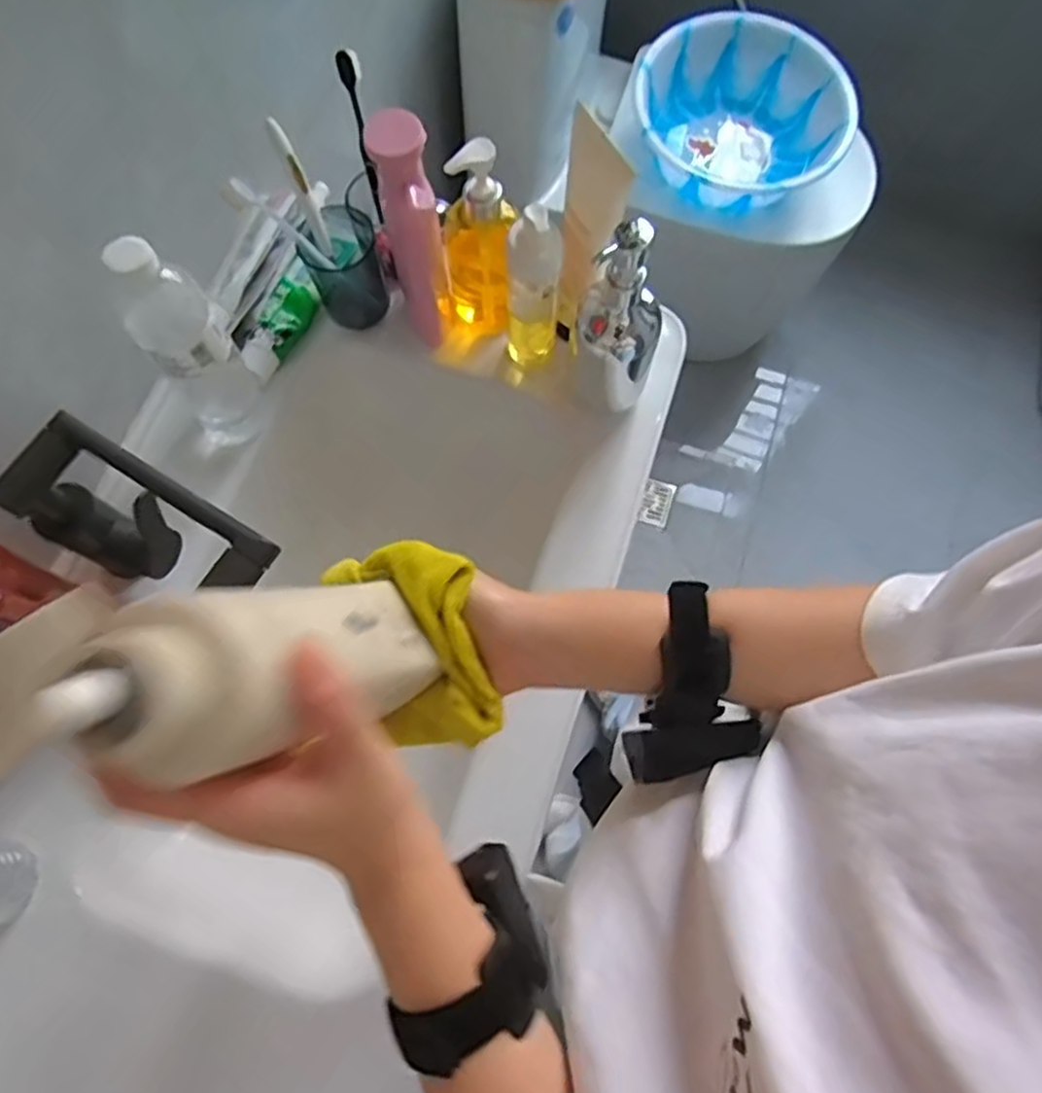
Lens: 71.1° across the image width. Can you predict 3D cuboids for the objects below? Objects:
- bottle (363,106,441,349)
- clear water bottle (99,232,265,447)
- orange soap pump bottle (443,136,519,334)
[{"bbox_3d":[-0.092,-0.262,0.629,0.047,0.214,0.048,-10,71,-5],"label":"bottle"},{"bbox_3d":[-0.263,-0.157,0.587,0.068,0.224,0.058,-26,73,-10],"label":"clear water bottle"},{"bbox_3d":[-0.038,-0.261,0.652,0.073,0.194,0.089,8,70,1],"label":"orange soap pump bottle"}]

